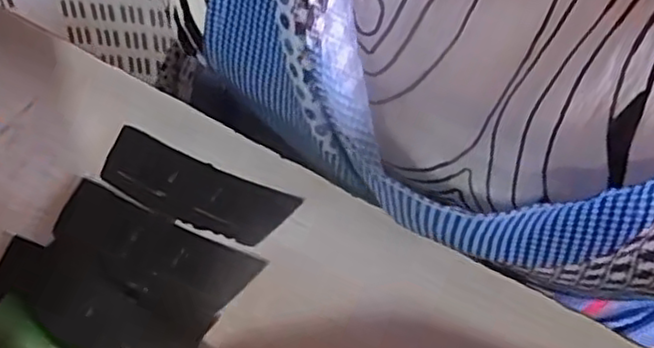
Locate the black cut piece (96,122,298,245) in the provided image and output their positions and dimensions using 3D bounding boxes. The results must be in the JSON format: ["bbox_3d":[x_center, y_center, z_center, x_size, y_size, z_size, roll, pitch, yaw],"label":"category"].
[{"bbox_3d":[-0.050,0.005,0.252,0.071,0.004,0.026,22,54,12],"label":"black cut piece"}]

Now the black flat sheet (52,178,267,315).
[{"bbox_3d":[-0.062,0.027,0.235,0.071,0.004,0.030,22,54,11],"label":"black flat sheet"}]

